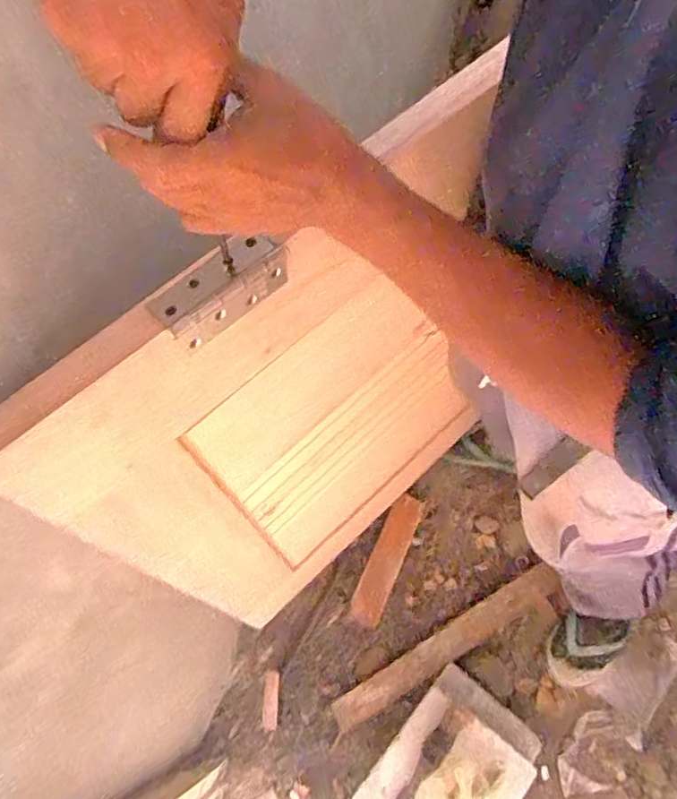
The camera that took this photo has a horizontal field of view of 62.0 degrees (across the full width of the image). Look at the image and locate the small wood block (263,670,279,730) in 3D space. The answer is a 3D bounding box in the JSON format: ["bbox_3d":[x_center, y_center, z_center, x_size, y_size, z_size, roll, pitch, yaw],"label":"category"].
[{"bbox_3d":[-0.132,0.586,1.100,0.030,0.011,0.104,-4,68,6],"label":"small wood block"}]

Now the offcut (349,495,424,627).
[{"bbox_3d":[0.101,0.323,1.156,0.065,0.019,0.266,21,73,15],"label":"offcut"}]

